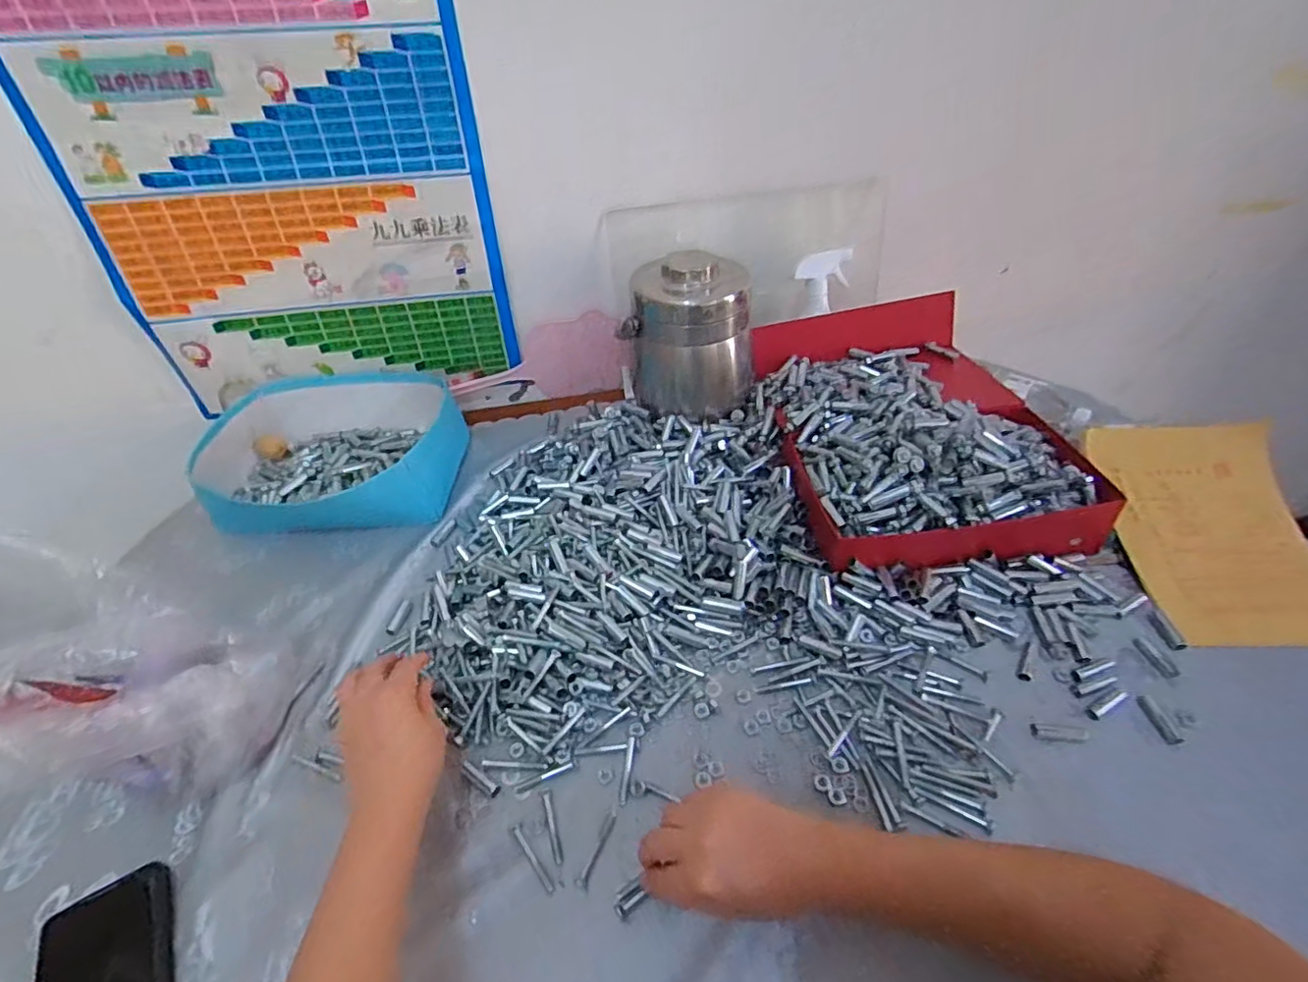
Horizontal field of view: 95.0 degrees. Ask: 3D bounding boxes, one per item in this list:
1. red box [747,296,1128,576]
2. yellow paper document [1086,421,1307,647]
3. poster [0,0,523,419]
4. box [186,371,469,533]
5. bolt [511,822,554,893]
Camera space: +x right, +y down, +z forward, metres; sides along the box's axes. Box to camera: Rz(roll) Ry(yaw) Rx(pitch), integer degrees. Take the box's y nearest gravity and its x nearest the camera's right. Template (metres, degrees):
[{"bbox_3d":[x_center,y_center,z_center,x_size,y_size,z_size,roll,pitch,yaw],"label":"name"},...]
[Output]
[{"bbox_3d":[0.303,-0.096,0.742,0.302,0.106,0.418,-6,41,-2],"label":"red box"},{"bbox_3d":[0.582,0.039,0.619,0.169,0.045,0.253,-14,68,16],"label":"yellow paper document"},{"bbox_3d":[-0.431,-0.392,0.668,0.451,0.605,0.014,-8,40,-7],"label":"poster"},{"bbox_3d":[-0.418,-0.058,0.785,0.322,0.083,0.239,-6,41,-3],"label":"box"},{"bbox_3d":[-0.092,0.276,0.452,0.008,0.004,0.057,-27,46,-24],"label":"bolt"}]

